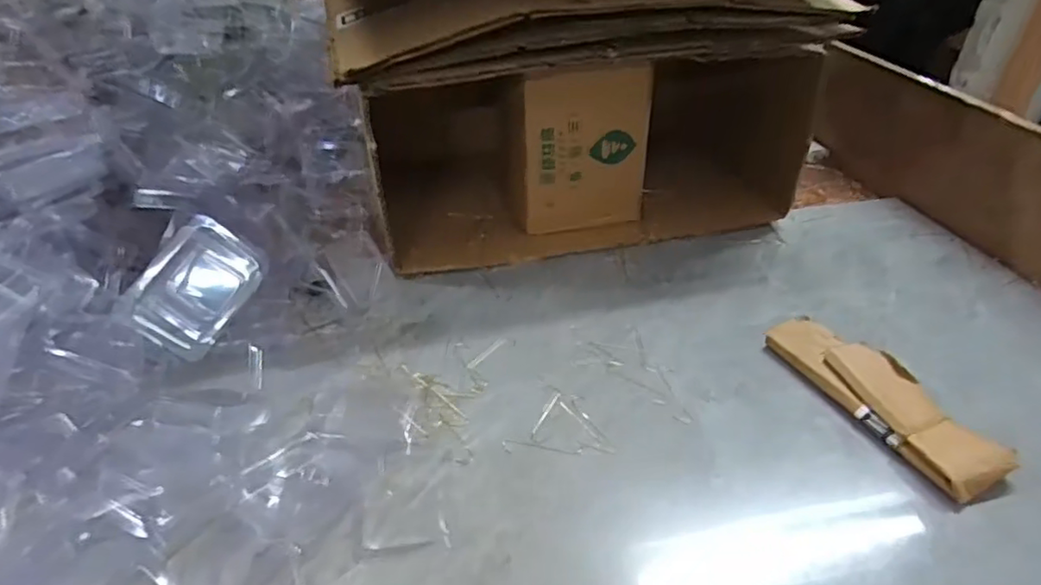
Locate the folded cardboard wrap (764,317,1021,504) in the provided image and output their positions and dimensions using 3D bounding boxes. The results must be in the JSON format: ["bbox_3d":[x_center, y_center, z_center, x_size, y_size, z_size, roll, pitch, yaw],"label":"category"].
[{"bbox_3d":[0.303,0.085,0.514,0.067,0.026,0.196,-16,39,-21],"label":"folded cardboard wrap"}]

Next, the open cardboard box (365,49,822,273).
[{"bbox_3d":[0.069,-0.204,0.777,0.503,0.183,0.294,-9,37,-13],"label":"open cardboard box"}]

